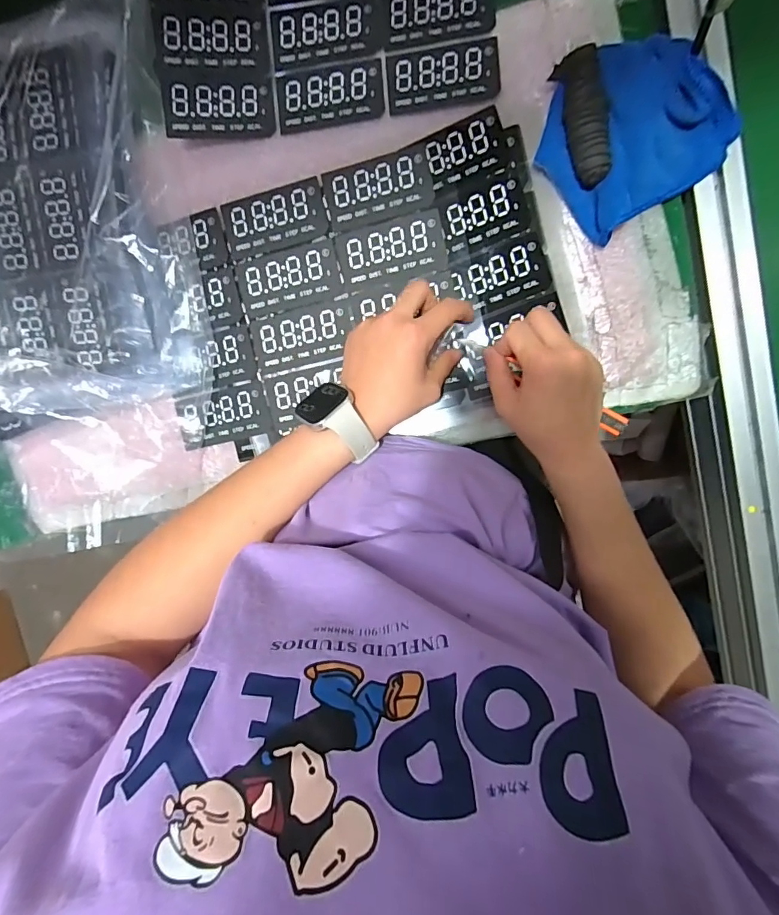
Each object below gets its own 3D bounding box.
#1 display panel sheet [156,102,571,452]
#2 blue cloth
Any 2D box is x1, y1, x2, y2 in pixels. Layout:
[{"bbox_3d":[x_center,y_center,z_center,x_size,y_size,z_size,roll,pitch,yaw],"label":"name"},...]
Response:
[{"bbox_3d":[-0.039,-0.141,0.408,0.343,0.012,0.207,-15,97,6],"label":"display panel sheet"},{"bbox_3d":[0.193,-0.257,0.358,0.134,0.034,0.121,-34,95,8],"label":"blue cloth"}]

